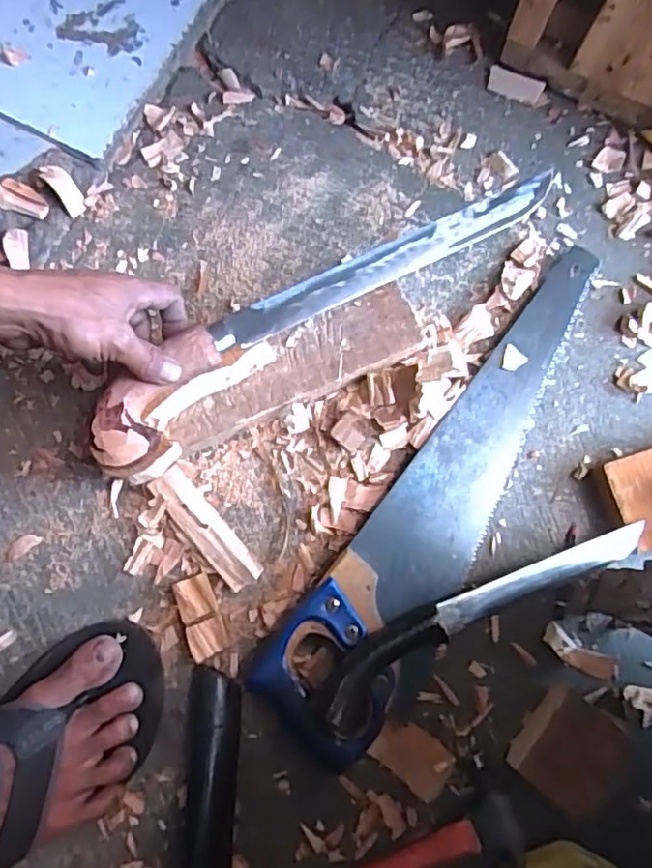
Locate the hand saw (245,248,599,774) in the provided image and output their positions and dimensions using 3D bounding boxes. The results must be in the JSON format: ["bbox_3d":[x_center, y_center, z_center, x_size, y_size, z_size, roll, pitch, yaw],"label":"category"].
[{"bbox_3d":[0.112,0.037,0.526,0.109,0.040,0.481,33,78,6],"label":"hand saw"}]

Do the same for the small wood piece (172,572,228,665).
[{"bbox_3d":[-0.102,0.148,0.503,0.029,0.020,0.064,-19,79,-6],"label":"small wood piece"}]

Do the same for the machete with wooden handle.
[{"bbox_3d":[0.002,-0.105,0.503,0.421,0.026,0.064,-32,80,-10],"label":"machete with wooden handle"}]

